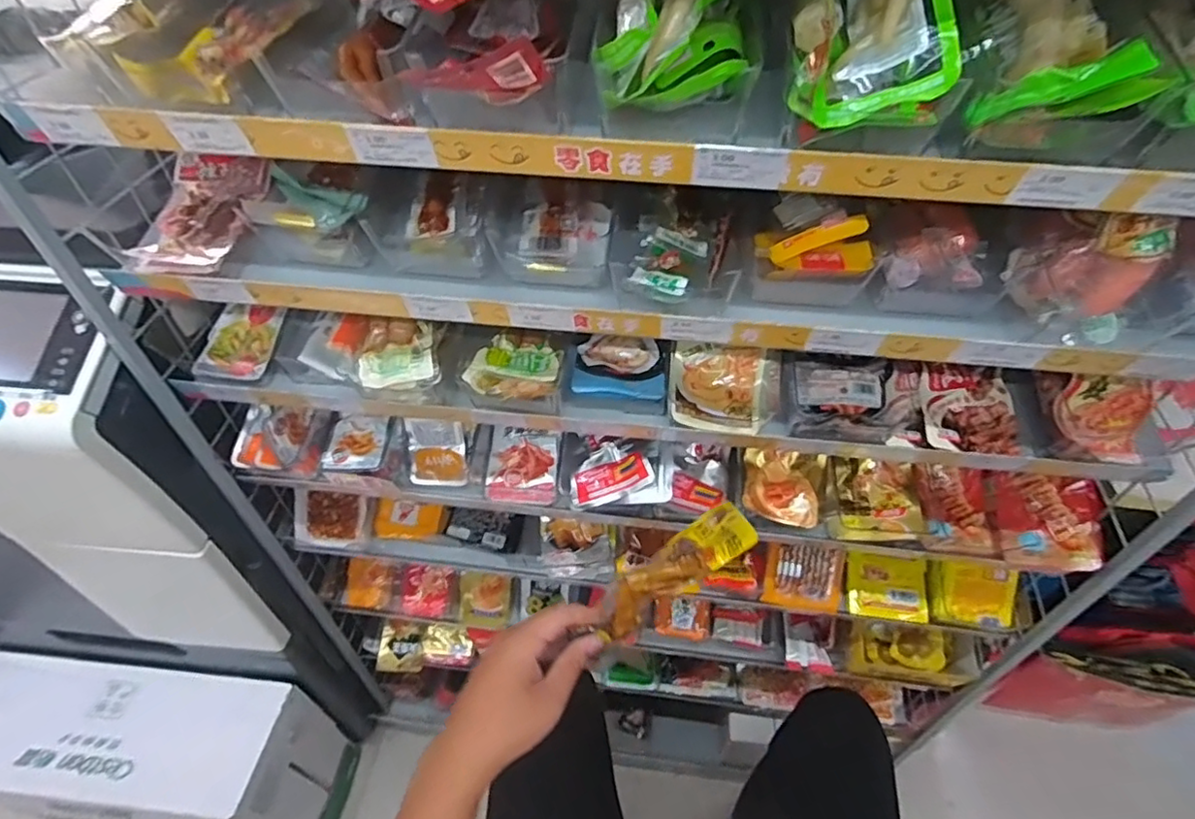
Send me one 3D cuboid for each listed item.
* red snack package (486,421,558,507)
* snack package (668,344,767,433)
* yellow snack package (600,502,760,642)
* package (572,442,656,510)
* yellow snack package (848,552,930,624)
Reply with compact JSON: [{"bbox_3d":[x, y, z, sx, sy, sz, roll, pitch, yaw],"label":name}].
[{"bbox_3d":[-0.084,0.066,0.685,0.076,0.022,0.080,0,77,3],"label":"red snack package"},{"bbox_3d":[0.113,-0.017,0.555,0.089,0.019,0.076,6,74,-6],"label":"snack package"},{"bbox_3d":[0.057,0.128,0.476,0.142,0.068,0.020,-38,50,5],"label":"yellow snack package"},{"bbox_3d":[0.012,0.065,0.622,0.099,0.016,0.057,-26,55,27],"label":"package"},{"bbox_3d":[0.356,0.218,0.745,0.090,0.015,0.071,6,69,9],"label":"yellow snack package"}]

